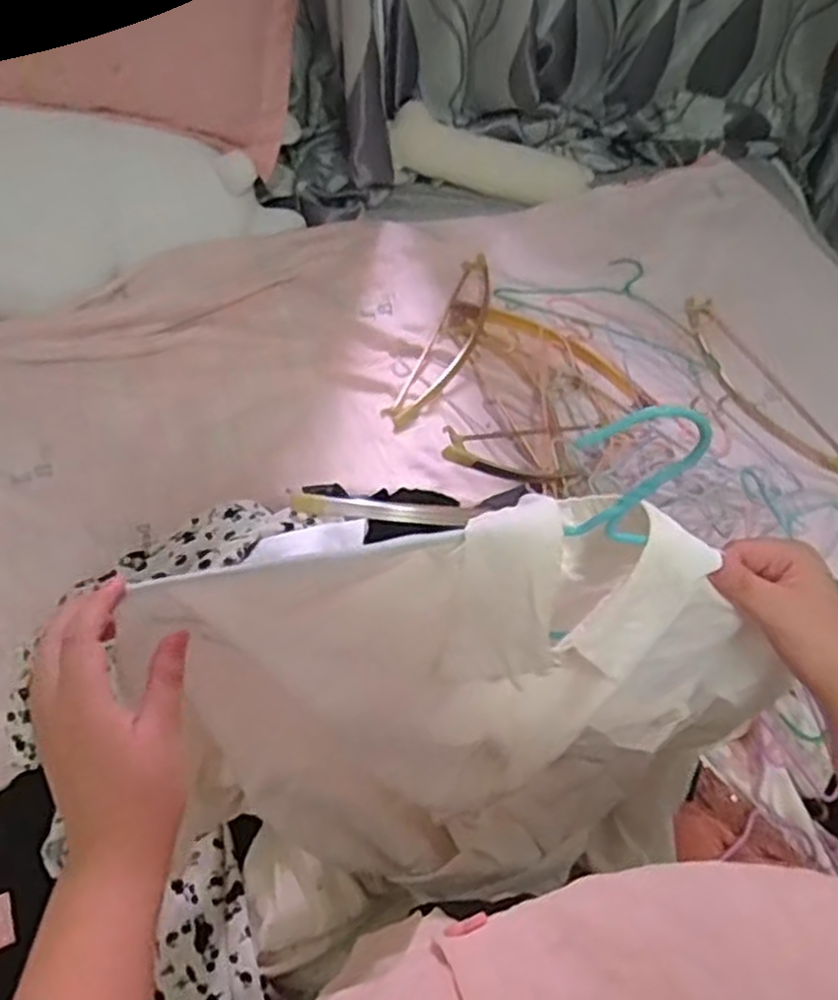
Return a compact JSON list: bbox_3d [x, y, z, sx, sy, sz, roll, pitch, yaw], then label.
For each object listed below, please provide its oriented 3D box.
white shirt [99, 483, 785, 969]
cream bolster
[{"bbox_3d":[0.045,0.173,0.550,0.381,0.423,0.178,-12,61,-10],"label":"white shirt"},{"bbox_3d":[0.131,-0.622,1.427,0.367,0.086,0.094,14,58,2],"label":"cream bolster"}]

